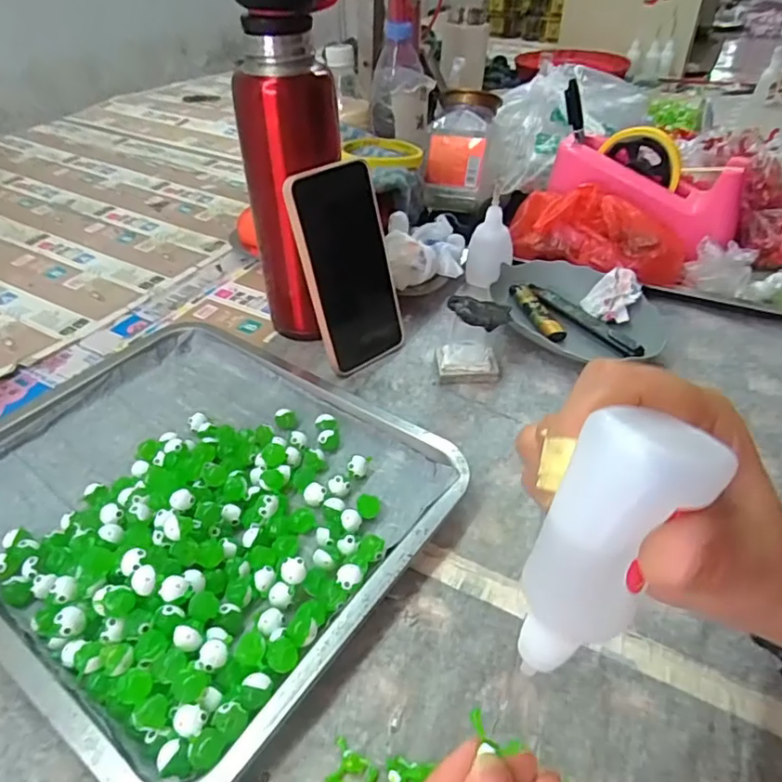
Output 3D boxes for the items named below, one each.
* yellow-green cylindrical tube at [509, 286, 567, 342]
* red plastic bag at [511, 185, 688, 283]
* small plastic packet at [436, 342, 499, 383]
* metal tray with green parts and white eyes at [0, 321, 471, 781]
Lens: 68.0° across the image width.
[{"bbox_3d":[0.137,-0.075,0.547,0.017,0.012,0.081,-12,42,-13],"label":"yellow-green cylindrical tube"},{"bbox_3d":[0.207,-0.157,0.580,0.164,0.070,0.063,19,44,21],"label":"red plastic bag"},{"bbox_3d":[0.065,-0.025,0.495,0.050,0.013,0.041,-1,41,0],"label":"small plastic packet"},{"bbox_3d":[-0.140,0.061,0.384,0.308,0.032,0.261,26,47,27],"label":"metal tray with green parts and white eyes"}]

